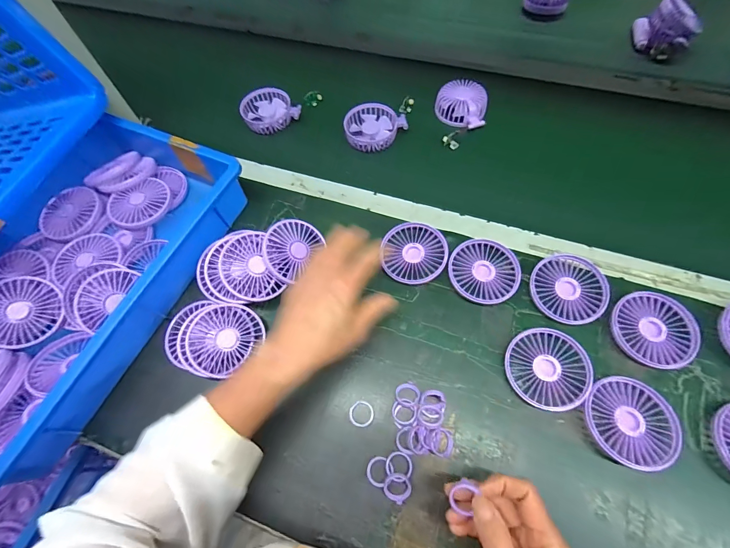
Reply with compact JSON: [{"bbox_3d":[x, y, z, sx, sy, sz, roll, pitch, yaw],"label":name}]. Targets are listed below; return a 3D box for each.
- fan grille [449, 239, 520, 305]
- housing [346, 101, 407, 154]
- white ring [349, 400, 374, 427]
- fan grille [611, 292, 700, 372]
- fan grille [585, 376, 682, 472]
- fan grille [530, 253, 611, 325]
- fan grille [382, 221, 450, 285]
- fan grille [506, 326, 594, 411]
[{"bbox_3d":[0.154,-0.002,0.441,0.085,0.020,0.086,-1,64,3],"label":"fan grille"},{"bbox_3d":[0.018,-0.255,0.581,0.102,0.026,0.087,-1,64,3],"label":"housing"},{"bbox_3d":[-0.004,0.157,0.380,0.027,0.004,0.027,-1,64,3],"label":"white ring"},{"bbox_3d":[0.334,0.064,0.392,0.085,0.013,0.087,-1,64,3],"label":"fan grille"},{"bbox_3d":[0.278,0.154,0.355,0.085,0.013,0.086,8,65,7],"label":"fan grille"},{"bbox_3d":[0.253,0.017,0.421,0.085,0.019,0.089,-1,64,3],"label":"fan grille"},{"bbox_3d":[0.068,-0.028,0.456,0.079,0.021,0.086,1,64,4],"label":"fan grille"},{"bbox_3d":[0.205,0.106,0.383,0.084,0.020,0.087,-1,64,3],"label":"fan grille"}]

